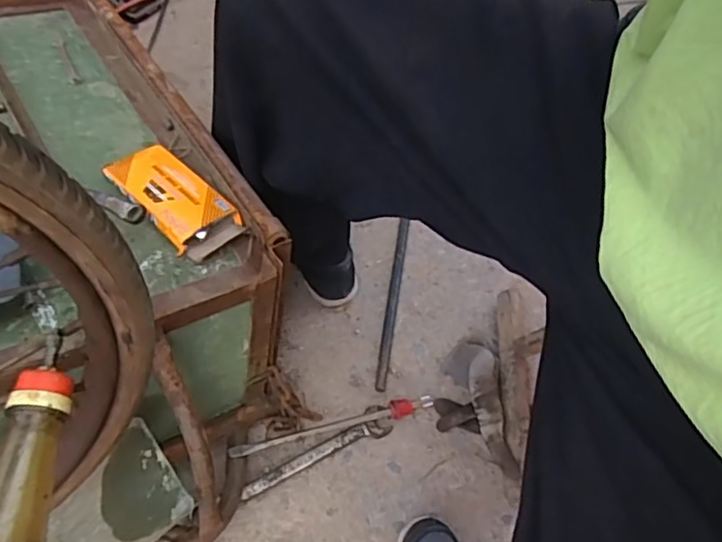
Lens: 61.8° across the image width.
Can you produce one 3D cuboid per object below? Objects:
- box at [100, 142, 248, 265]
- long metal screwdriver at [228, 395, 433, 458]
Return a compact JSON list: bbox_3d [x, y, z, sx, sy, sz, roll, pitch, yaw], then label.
[{"bbox_3d":[-0.198,-0.081,0.643,0.075,0.029,0.155,-37,65,-21],"label":"box"},{"bbox_3d":[-0.033,0.202,0.785,0.274,0.029,0.025,-9,61,-21],"label":"long metal screwdriver"}]

